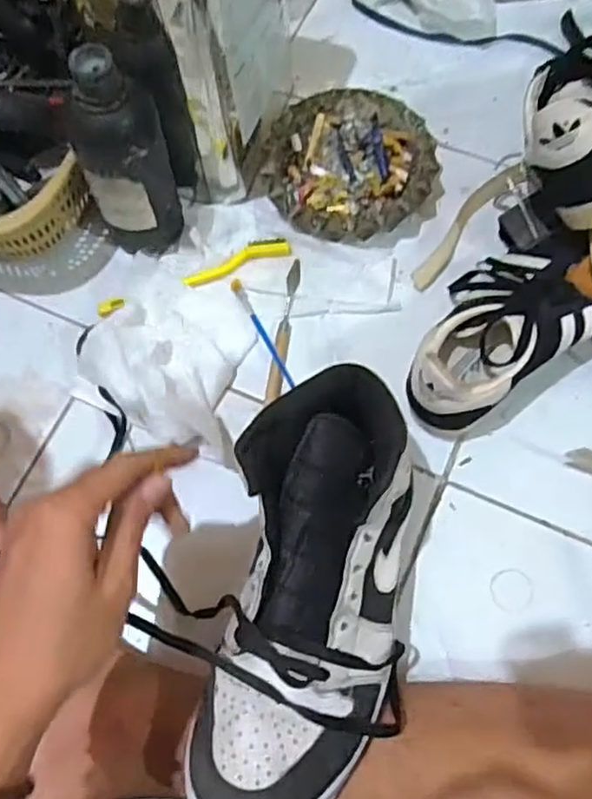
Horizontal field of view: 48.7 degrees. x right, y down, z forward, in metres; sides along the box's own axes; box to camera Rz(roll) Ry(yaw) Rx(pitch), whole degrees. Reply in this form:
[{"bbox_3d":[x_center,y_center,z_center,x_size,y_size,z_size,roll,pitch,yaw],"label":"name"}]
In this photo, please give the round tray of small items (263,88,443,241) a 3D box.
[{"bbox_3d":[0.046,-0.205,0.577,0.145,0.037,0.145,-1,70,2],"label":"round tray of small items"}]

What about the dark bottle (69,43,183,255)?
[{"bbox_3d":[-0.132,-0.177,0.499,0.057,0.169,0.051,11,71,6],"label":"dark bottle"}]

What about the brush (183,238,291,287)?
[{"bbox_3d":[-0.052,-0.121,0.566,0.095,0.008,0.023,-20,71,-5],"label":"brush"}]

